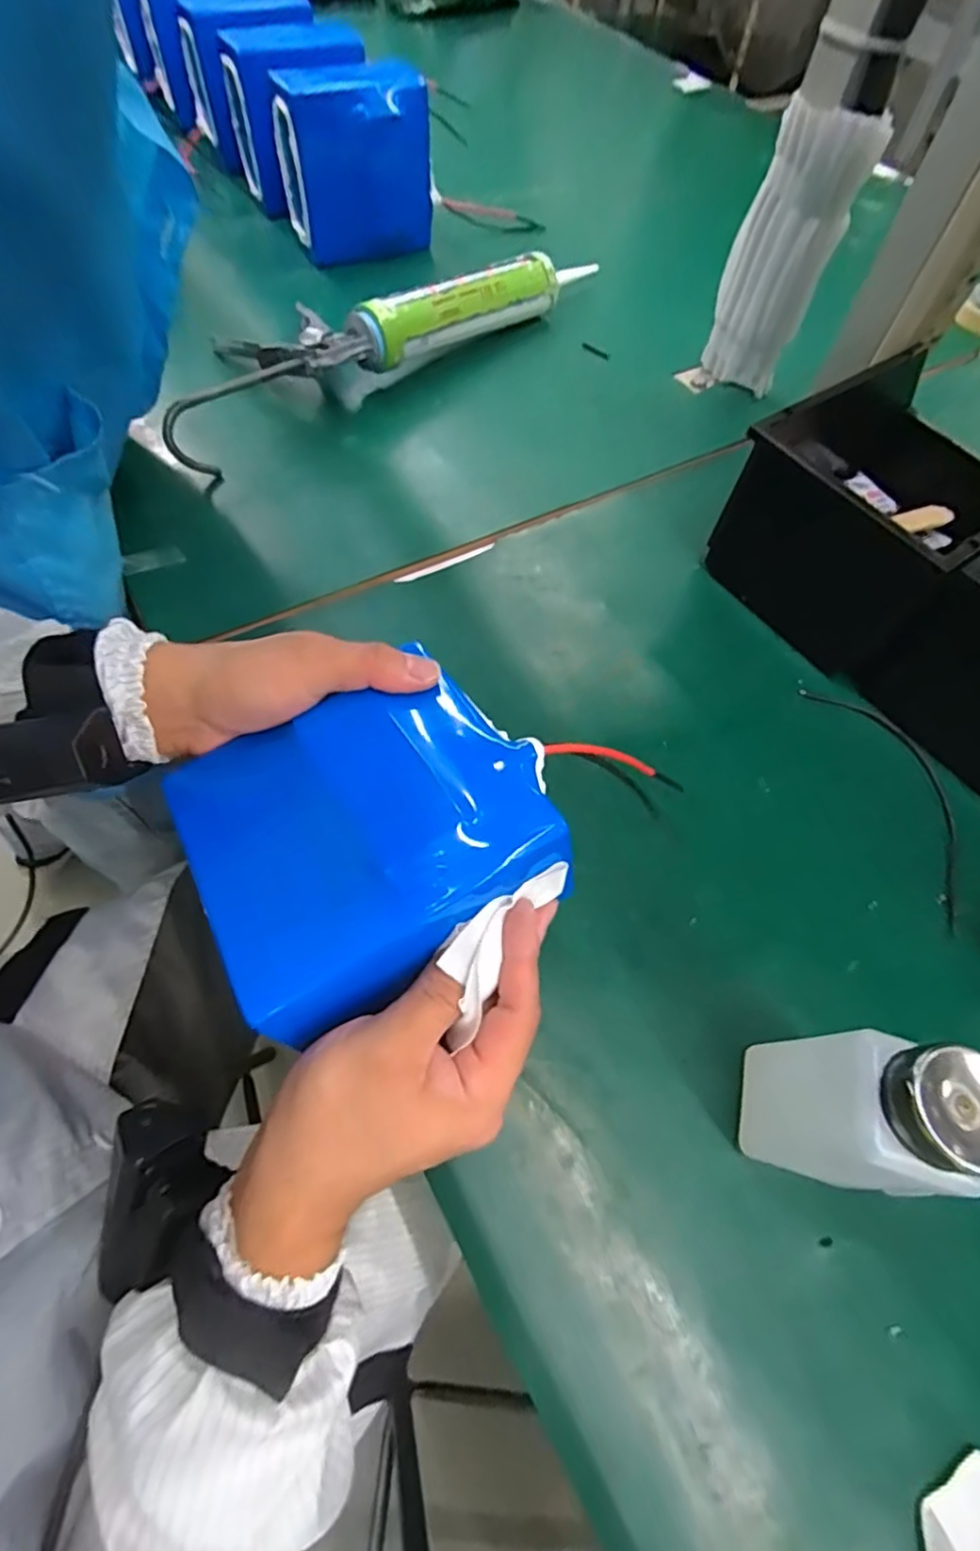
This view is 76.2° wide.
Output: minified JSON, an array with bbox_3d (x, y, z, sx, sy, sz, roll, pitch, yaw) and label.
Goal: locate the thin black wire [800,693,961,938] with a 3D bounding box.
[{"bbox_3d":[0.279,0.010,0.417,0.062,0.004,0.178,-14,64,-11],"label":"thin black wire"}]

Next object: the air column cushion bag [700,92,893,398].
[{"bbox_3d":[0.247,-0.436,0.546,0.081,0.203,0.044,21,63,7],"label":"air column cushion bag"}]

